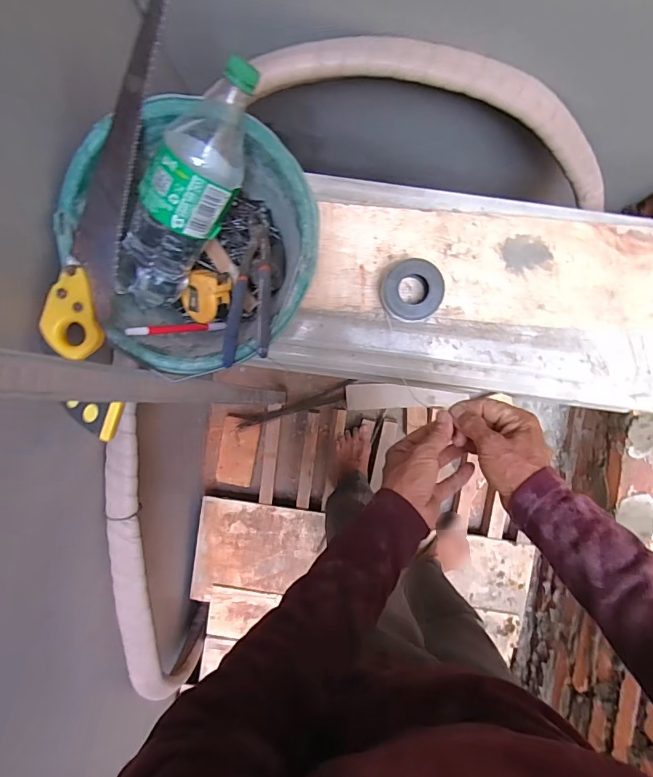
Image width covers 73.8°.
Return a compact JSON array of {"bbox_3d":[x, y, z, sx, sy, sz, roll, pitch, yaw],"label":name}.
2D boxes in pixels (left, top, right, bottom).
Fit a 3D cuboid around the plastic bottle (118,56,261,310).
[{"bbox_3d":[-0.155,-0.204,0.475,0.085,0.071,0.288,38,120,-3],"label":"plastic bottle"}]

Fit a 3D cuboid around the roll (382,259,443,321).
[{"bbox_3d":[0.121,-0.138,0.618,0.081,0.044,0.079,0,95,0],"label":"roll"}]

